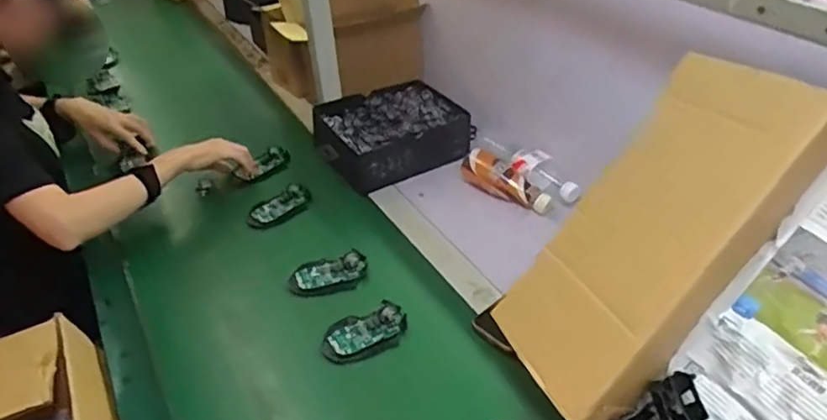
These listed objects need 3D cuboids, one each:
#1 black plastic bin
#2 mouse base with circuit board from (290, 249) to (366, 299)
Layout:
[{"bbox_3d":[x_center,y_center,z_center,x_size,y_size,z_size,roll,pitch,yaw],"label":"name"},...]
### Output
[{"bbox_3d":[-0.038,-0.141,1.153,0.269,0.094,0.187,-20,36,-20],"label":"black plastic bin"},{"bbox_3d":[-0.124,0.090,0.911,0.111,0.023,0.059,-11,34,-7],"label":"mouse base with circuit board"}]

